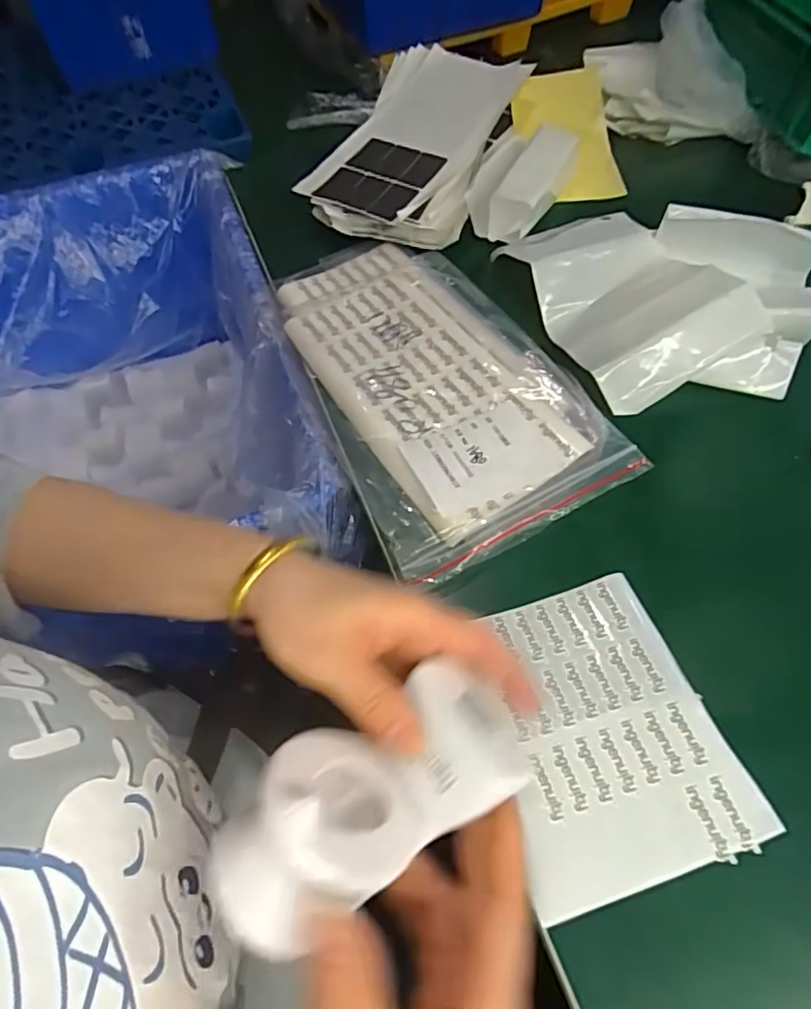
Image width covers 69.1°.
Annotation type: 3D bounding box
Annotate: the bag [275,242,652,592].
[{"bbox_3d":[0.016,-0.107,0.485,0.188,0.018,0.333,-26,62,-11],"label":"bag"}]

